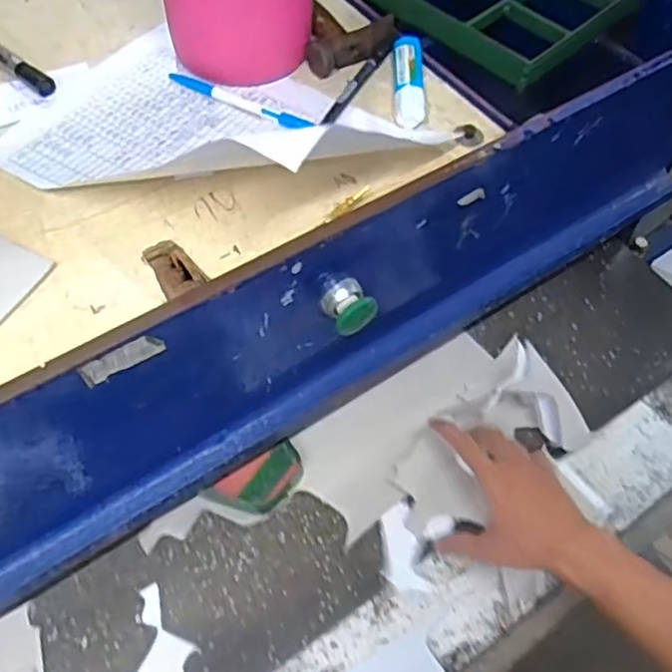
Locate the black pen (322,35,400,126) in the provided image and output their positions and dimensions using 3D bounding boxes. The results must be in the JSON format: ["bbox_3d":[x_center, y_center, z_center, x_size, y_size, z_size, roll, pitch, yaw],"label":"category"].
[{"bbox_3d":[0.022,-0.215,0.550,0.011,0.008,0.126,25,59,13],"label":"black pen"}]

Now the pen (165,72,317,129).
[{"bbox_3d":[-0.078,-0.189,0.530,0.128,0.007,0.014,24,59,12],"label":"pen"}]

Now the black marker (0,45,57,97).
[{"bbox_3d":[-0.281,-0.236,0.545,0.145,0.010,0.017,35,62,18],"label":"black marker"}]

